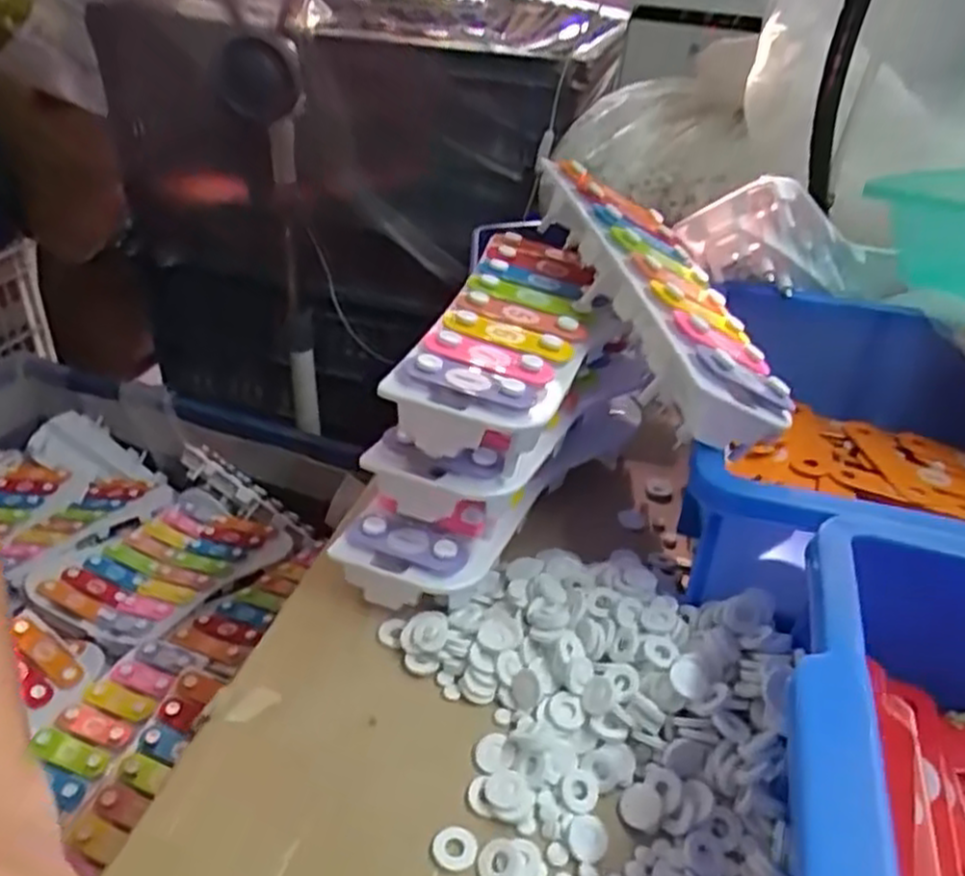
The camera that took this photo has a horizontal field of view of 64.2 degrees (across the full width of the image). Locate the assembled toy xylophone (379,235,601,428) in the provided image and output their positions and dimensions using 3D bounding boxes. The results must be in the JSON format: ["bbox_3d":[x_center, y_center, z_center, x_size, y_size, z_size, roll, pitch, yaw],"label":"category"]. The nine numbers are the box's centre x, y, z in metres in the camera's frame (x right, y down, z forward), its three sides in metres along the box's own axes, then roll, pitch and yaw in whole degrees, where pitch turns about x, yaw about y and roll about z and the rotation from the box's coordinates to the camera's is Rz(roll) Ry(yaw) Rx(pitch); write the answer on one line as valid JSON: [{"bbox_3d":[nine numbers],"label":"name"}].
[{"bbox_3d":[0.019,-0.067,0.393,0.070,0.021,0.208,10,34,10],"label":"assembled toy xylophone"}]

